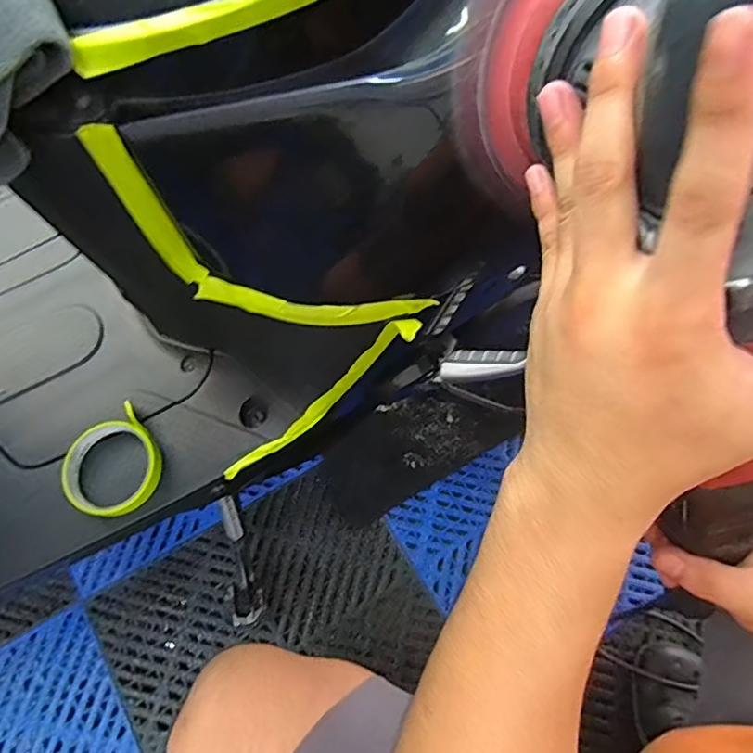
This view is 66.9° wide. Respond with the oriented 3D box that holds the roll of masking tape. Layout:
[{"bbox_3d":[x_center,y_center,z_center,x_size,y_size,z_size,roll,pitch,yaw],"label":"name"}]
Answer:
[{"bbox_3d":[-0.243,0.081,0.522,0.085,0.018,0.087,1,67,-2],"label":"roll of masking tape"}]

